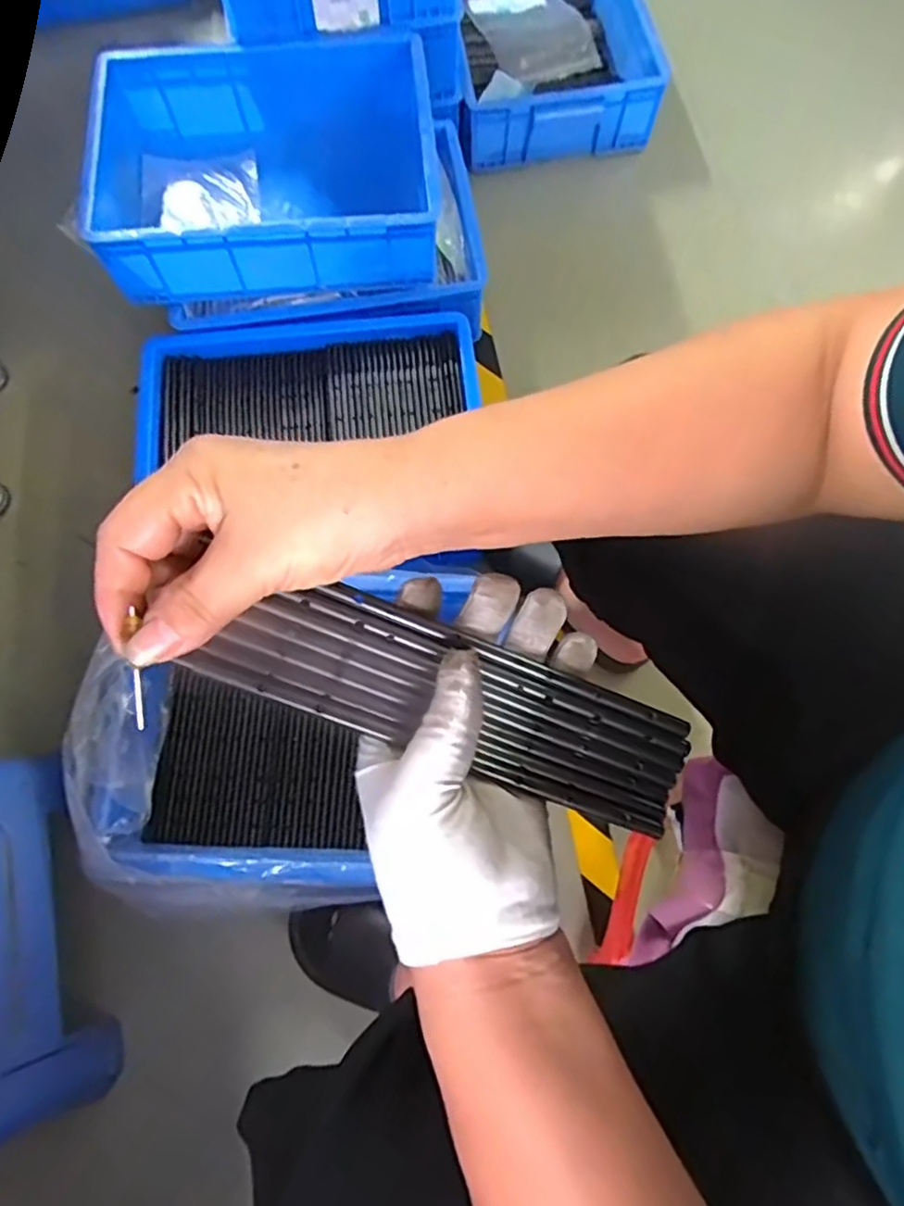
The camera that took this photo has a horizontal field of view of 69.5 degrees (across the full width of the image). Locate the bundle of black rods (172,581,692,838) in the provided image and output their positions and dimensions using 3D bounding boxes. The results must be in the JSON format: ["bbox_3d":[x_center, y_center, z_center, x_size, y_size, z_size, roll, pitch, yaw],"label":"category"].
[{"bbox_3d":[0.006,0.041,0.275,0.206,0.010,0.053,21,73,-9],"label":"bundle of black rods"}]

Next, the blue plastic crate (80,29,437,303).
[{"bbox_3d":[-0.240,-0.562,0.855,0.422,0.118,0.340,-4,73,-1],"label":"blue plastic crate"}]

